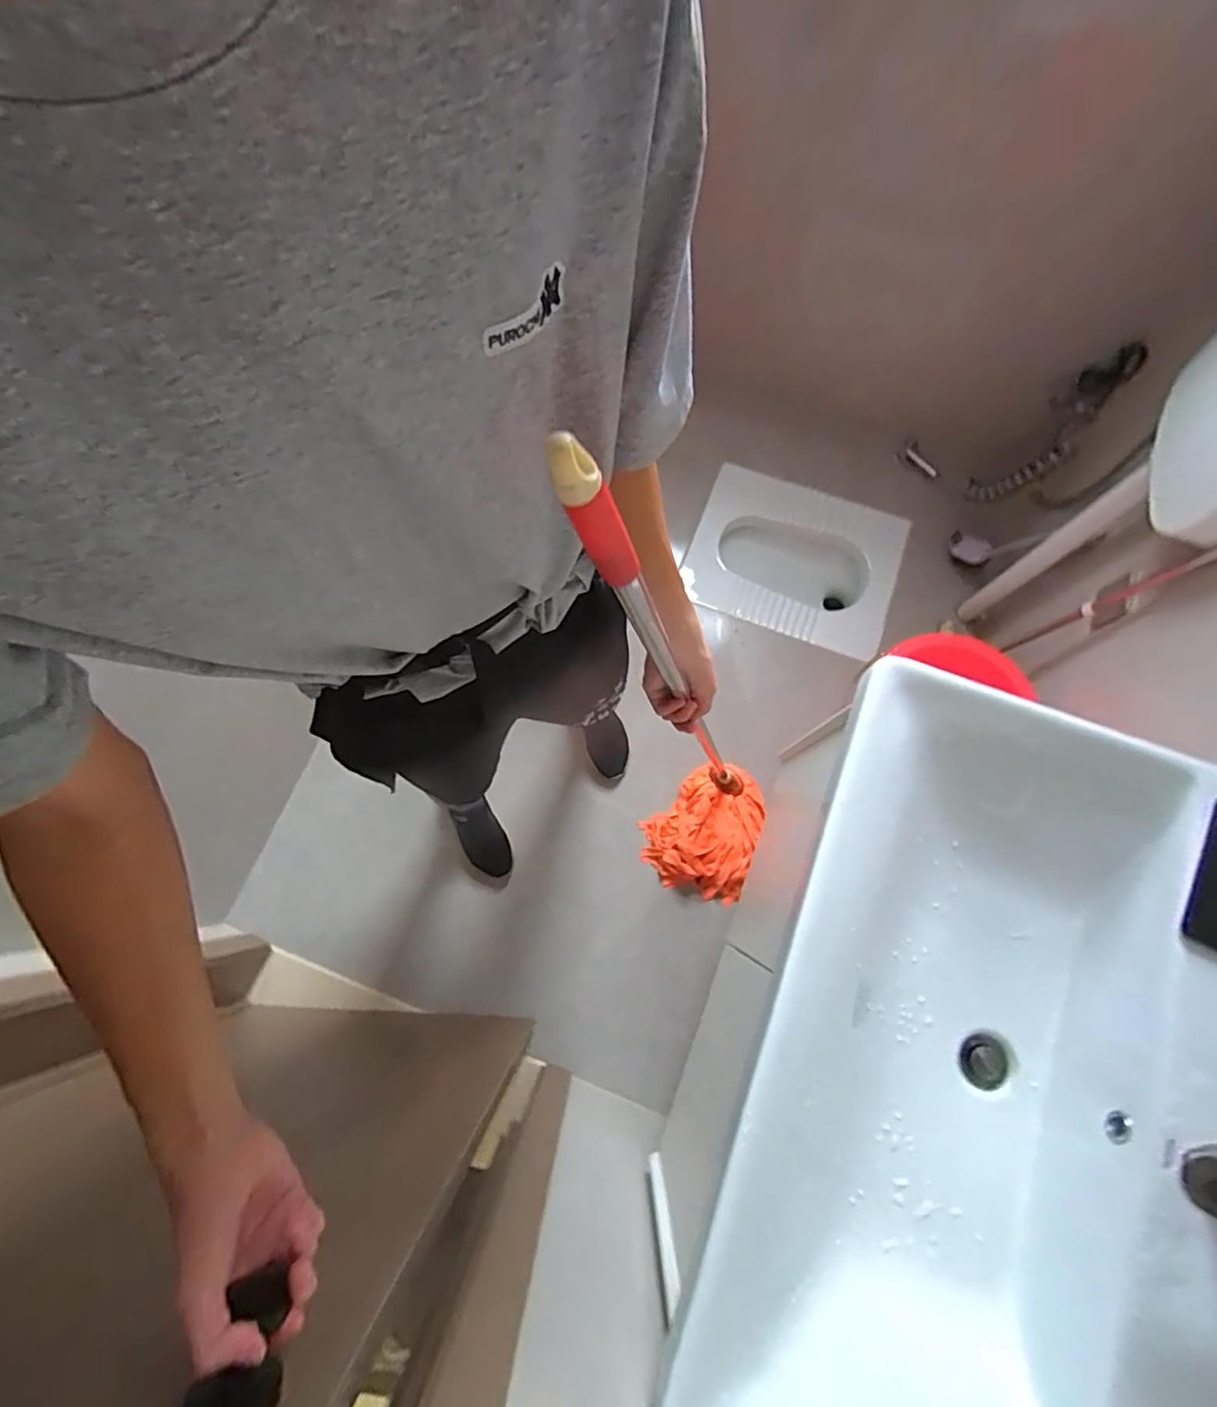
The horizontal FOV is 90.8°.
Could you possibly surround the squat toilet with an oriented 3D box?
[{"bbox_3d":[0.522,-0.386,1.729,0.567,0.192,0.432,20,76,7],"label":"squat toilet"}]

